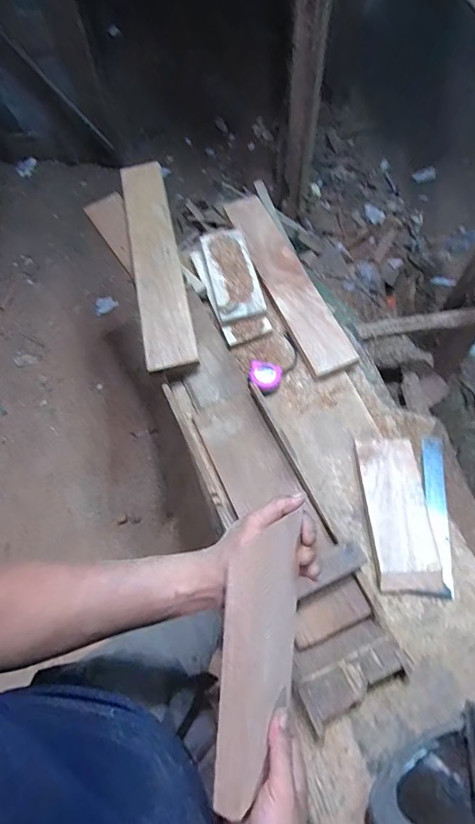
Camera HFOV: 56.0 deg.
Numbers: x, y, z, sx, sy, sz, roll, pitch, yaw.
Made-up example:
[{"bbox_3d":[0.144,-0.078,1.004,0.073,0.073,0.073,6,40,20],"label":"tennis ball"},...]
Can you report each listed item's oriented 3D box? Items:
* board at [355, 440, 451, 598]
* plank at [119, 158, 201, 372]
[{"bbox_3d":[0.284,0.175,0.790,0.109,0.032,0.273,-4,64,1],"label":"board"},{"bbox_3d":[-0.203,-0.392,1.082,0.109,0.035,0.724,-16,57,2],"label":"plank"}]

